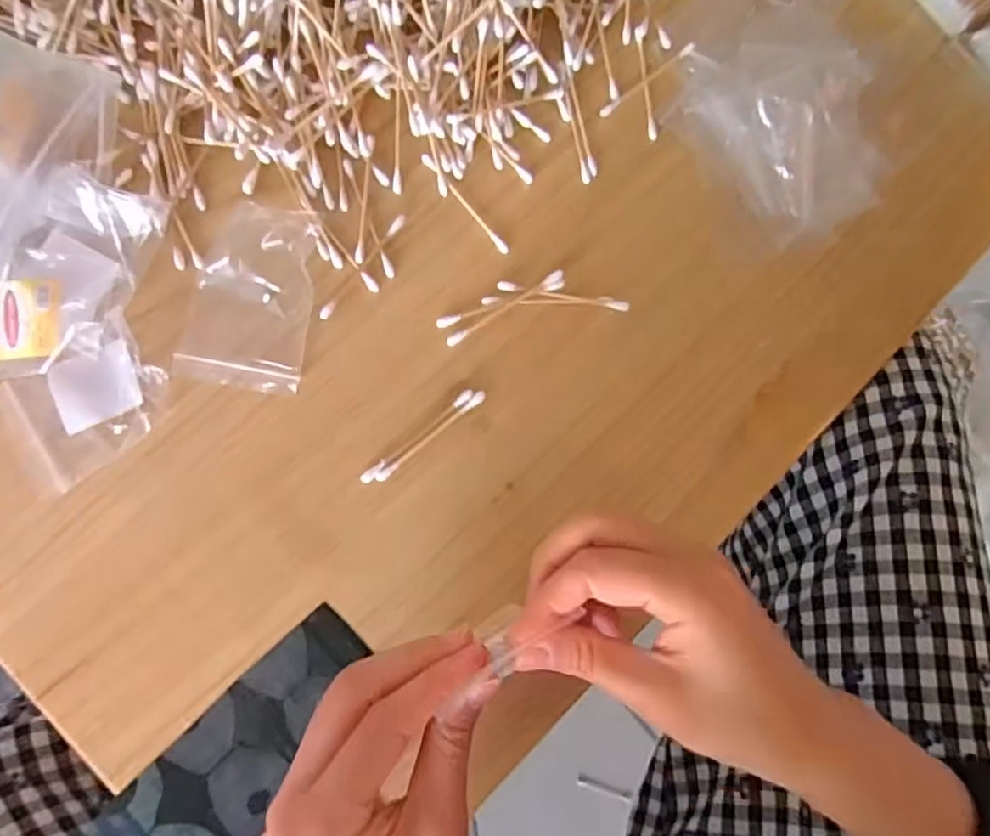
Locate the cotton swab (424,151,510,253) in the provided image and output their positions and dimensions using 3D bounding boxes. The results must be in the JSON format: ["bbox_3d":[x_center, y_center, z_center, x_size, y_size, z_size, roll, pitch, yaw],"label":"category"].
[{"bbox_3d":[-0.016,-0.118,0.353,0.006,0.004,0.072,-40,89,-8],"label":"cotton swab"}]

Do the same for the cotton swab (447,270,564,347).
[{"bbox_3d":[0.006,-0.059,0.344,0.072,0.006,0.006,-32,87,-7],"label":"cotton swab"}]

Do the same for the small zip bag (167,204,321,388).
[{"bbox_3d":[-0.126,-0.064,0.334,0.061,0.012,0.094,10,83,-4],"label":"small zip bag"}]

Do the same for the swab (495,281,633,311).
[{"bbox_3d":[0.037,-0.066,0.346,0.071,0.004,0.005,10,83,-4],"label":"swab"}]

